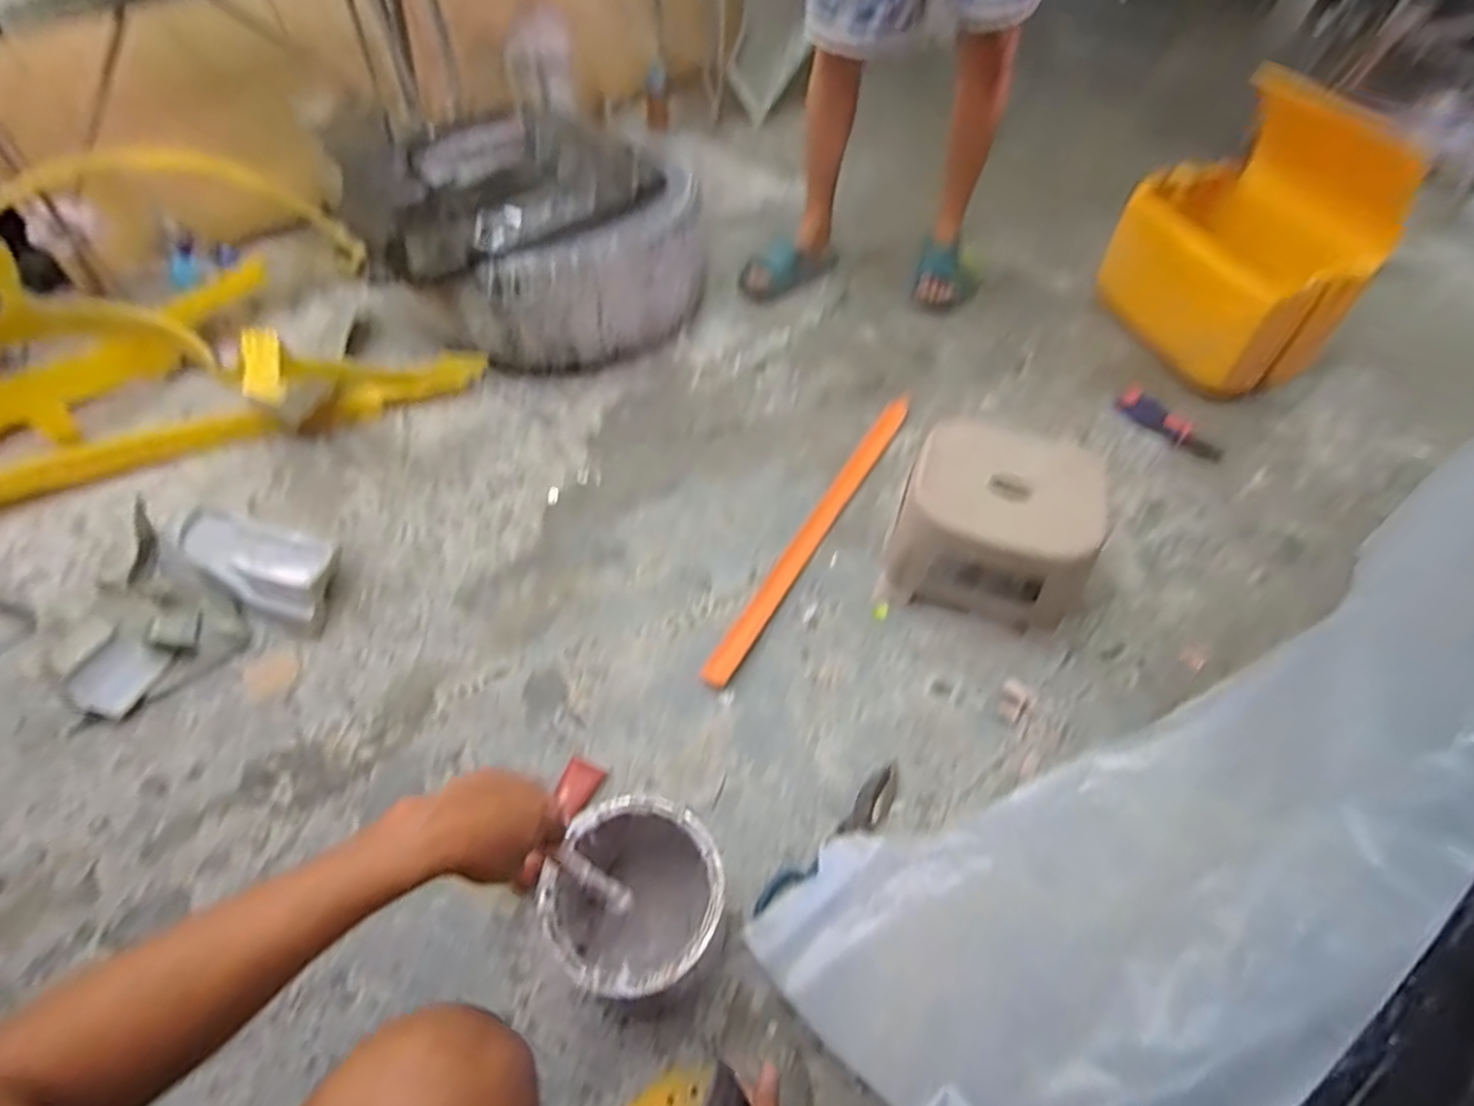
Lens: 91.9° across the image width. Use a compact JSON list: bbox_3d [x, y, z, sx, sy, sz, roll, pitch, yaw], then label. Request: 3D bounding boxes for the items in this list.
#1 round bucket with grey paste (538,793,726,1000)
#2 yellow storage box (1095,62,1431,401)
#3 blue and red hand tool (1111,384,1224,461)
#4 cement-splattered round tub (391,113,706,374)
[{"bbox_3d":[-0.093,0.359,0.724,0.161,0.203,0.161,0,54,0],"label":"round bucket with grey paste"},{"bbox_3d":[0.903,-0.586,1.306,0.261,0.413,0.432,-11,55,-8],"label":"yellow storage box"},{"bbox_3d":[0.780,-0.233,1.289,0.053,0.029,0.199,-29,58,-18],"label":"blue and red hand tool"},{"bbox_3d":[-0.344,-0.644,1.442,0.518,0.275,0.568,-1,54,1],"label":"cement-splattered round tub"}]

